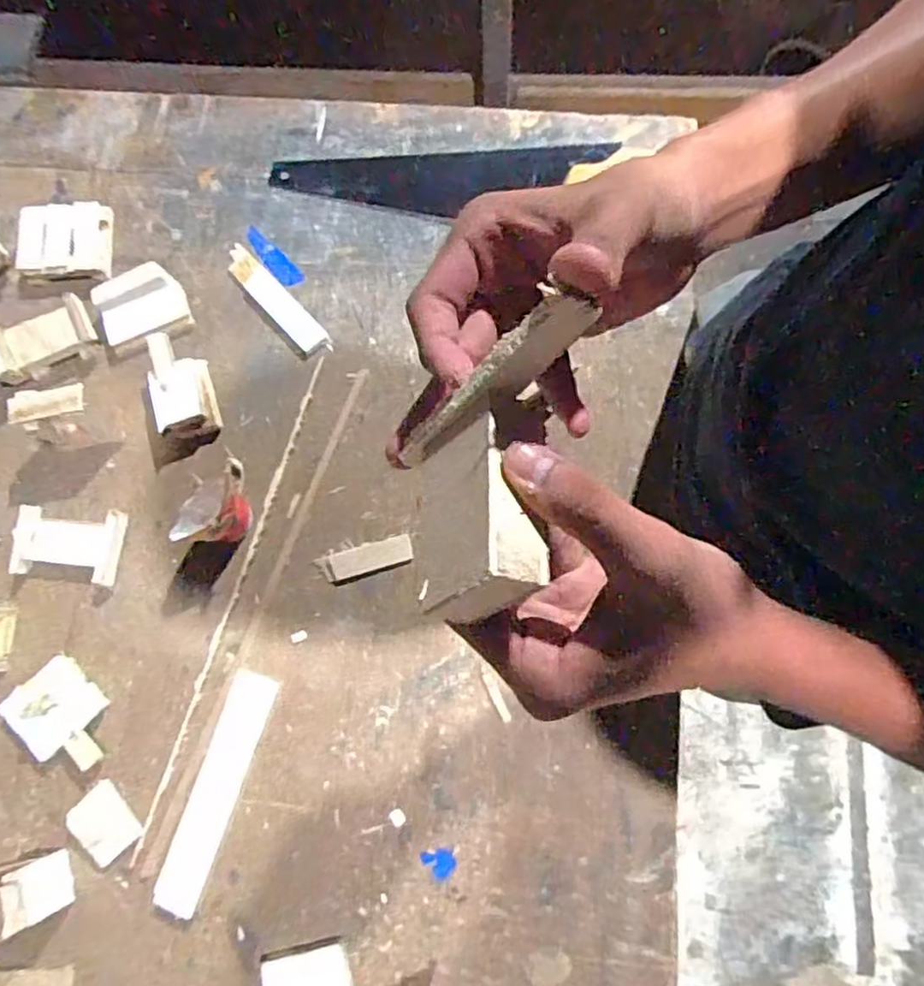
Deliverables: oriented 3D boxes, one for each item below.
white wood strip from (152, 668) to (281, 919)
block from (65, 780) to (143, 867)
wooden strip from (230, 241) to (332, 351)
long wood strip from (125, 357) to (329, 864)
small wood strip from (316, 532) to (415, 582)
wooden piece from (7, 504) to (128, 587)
[{"bbox_3d":[-0.216,0.259,0.604,0.041,0.010,0.202,18,82,6],"label":"white wood strip"},{"bbox_3d":[-0.314,0.289,0.603,0.046,0.009,0.058,-44,81,-4],"label":"block"},{"bbox_3d":[-0.186,-0.191,0.678,0.030,0.004,0.134,-43,81,-4],"label":"wooden strip"},{"bbox_3d":[-0.208,0.095,0.630,0.013,0.009,0.472,18,82,6],"label":"long wood strip"},{"bbox_3d":[-0.089,0.060,0.635,0.087,0.007,0.026,-16,80,0],"label":"small wood strip"},{"bbox_3d":[-0.367,0.046,0.640,0.099,0.014,0.066,7,81,4],"label":"wooden piece"}]

